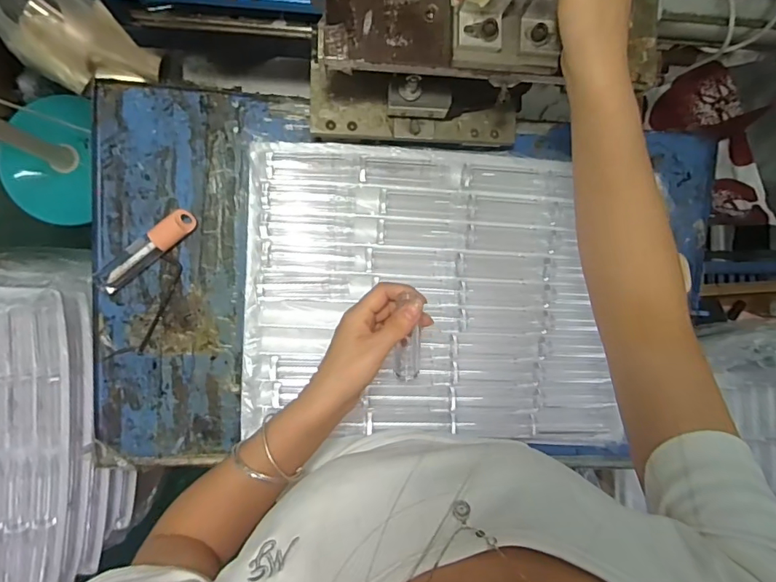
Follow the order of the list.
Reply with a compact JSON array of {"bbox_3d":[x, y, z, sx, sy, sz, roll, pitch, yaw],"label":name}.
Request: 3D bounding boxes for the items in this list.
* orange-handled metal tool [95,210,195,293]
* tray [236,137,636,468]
[{"bbox_3d":[-0.245,-0.040,0.480,0.116,0.028,0.025,-38,96,-6],"label":"orange-handled metal tool"},{"bbox_3d":[0.045,0.007,0.490,0.366,0.047,0.306,-1,92,-9],"label":"tray"}]

